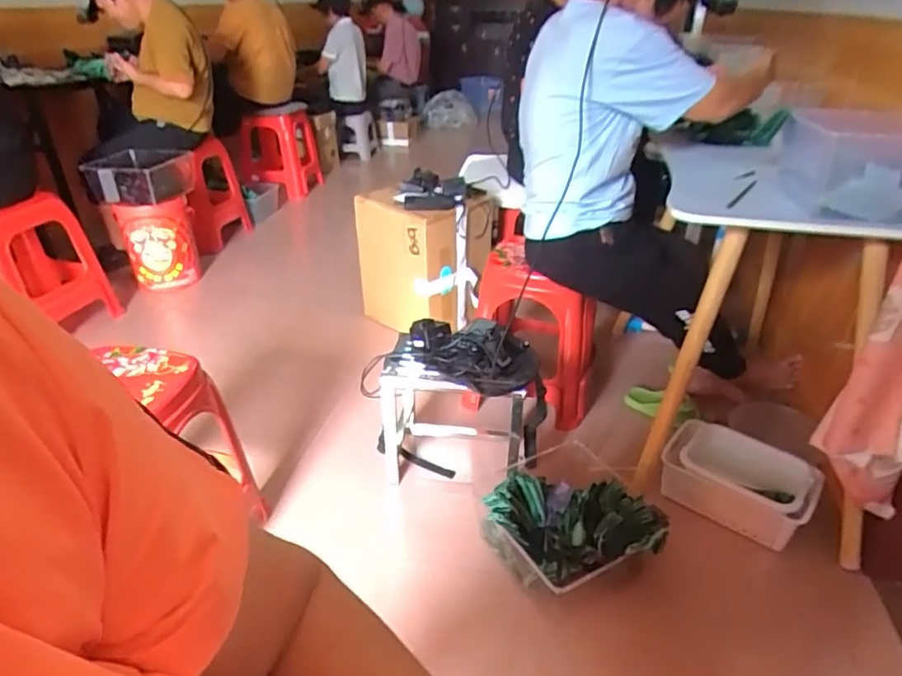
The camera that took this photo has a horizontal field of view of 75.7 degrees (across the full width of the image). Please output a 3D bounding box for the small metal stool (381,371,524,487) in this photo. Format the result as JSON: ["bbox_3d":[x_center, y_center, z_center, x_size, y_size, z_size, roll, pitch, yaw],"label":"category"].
[{"bbox_3d":[0.009,0.204,1.429,0.334,0.323,0.198,4,31,6],"label":"small metal stool"}]

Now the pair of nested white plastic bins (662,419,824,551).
[{"bbox_3d":[0.667,0.330,1.359,0.313,0.124,0.205,20,36,29],"label":"pair of nested white plastic bins"}]

